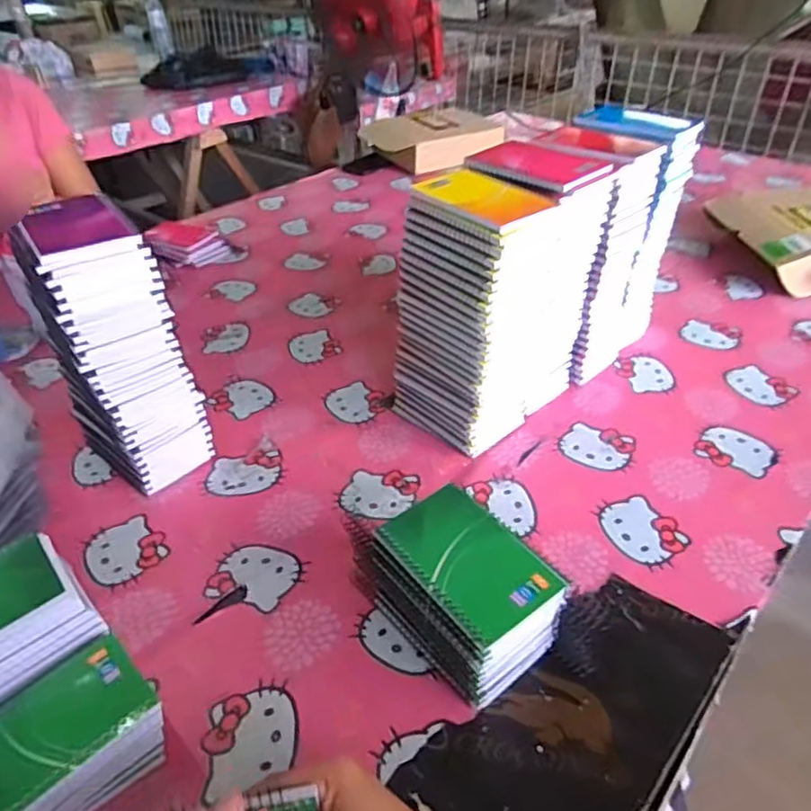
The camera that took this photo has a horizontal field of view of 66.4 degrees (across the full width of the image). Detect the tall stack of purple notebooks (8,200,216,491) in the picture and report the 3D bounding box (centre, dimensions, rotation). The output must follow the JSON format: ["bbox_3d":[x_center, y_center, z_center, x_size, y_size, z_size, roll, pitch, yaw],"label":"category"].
[{"bbox_3d":[-0.289,-0.046,0.630,0.114,0.287,0.121,-25,43,-24],"label":"tall stack of purple notebooks"}]

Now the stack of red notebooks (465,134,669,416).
[{"bbox_3d":[0.184,-0.162,0.755,0.237,0.291,0.128,-33,47,-32],"label":"stack of red notebooks"}]

